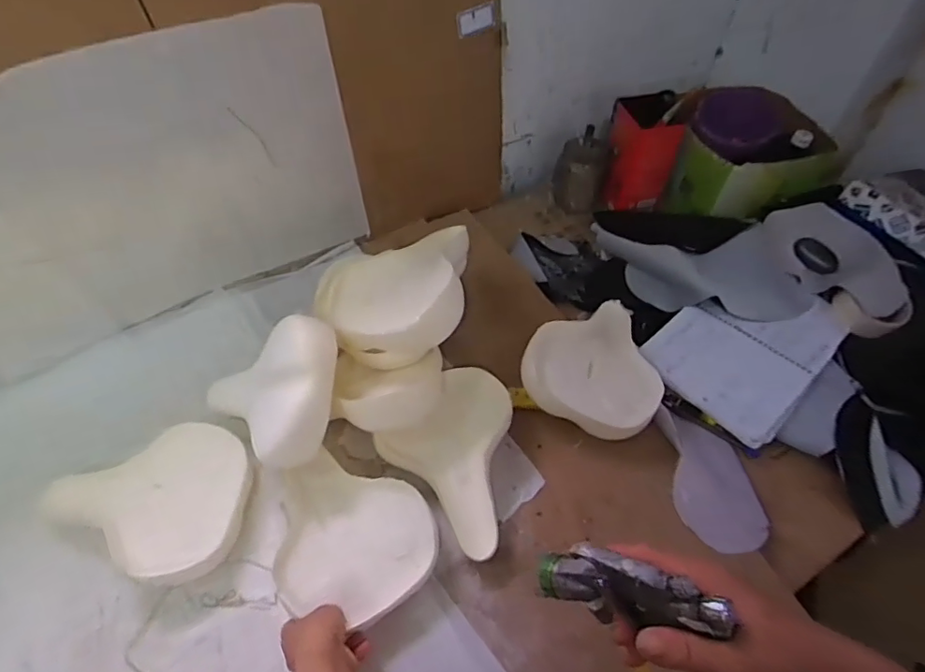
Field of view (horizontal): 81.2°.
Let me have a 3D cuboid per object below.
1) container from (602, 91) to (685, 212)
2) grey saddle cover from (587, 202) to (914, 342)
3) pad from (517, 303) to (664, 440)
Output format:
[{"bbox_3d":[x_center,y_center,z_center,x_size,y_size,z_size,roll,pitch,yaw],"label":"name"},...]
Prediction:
[{"bbox_3d":[0.342,-0.349,1.047,0.120,0.183,0.108,-7,51,-7],"label":"container"},{"bbox_3d":[0.469,-0.127,0.936,0.477,0.086,0.250,5,49,24],"label":"grey saddle cover"},{"bbox_3d":[0.212,0.026,0.781,0.185,0.060,0.240,31,57,22],"label":"pad"}]

